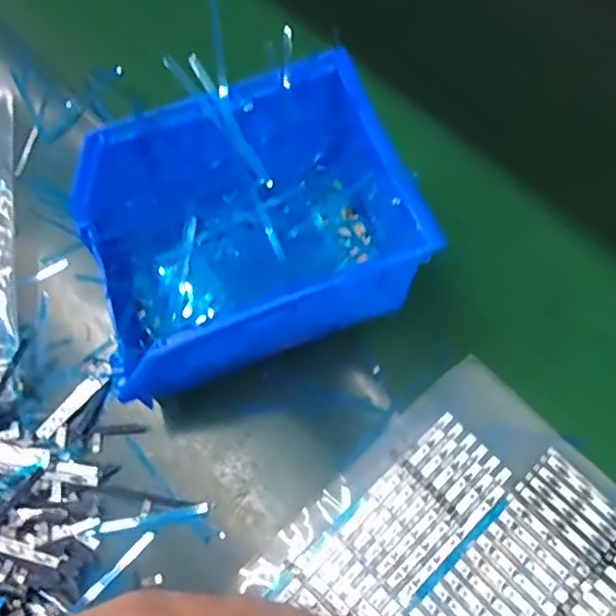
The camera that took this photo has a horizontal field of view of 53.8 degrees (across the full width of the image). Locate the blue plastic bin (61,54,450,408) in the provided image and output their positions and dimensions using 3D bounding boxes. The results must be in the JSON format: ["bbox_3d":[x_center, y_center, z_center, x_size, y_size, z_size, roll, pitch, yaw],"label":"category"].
[{"bbox_3d":[-0.028,-0.030,0.274,0.138,0.075,0.106,-22,68,-2],"label":"blue plastic bin"}]

